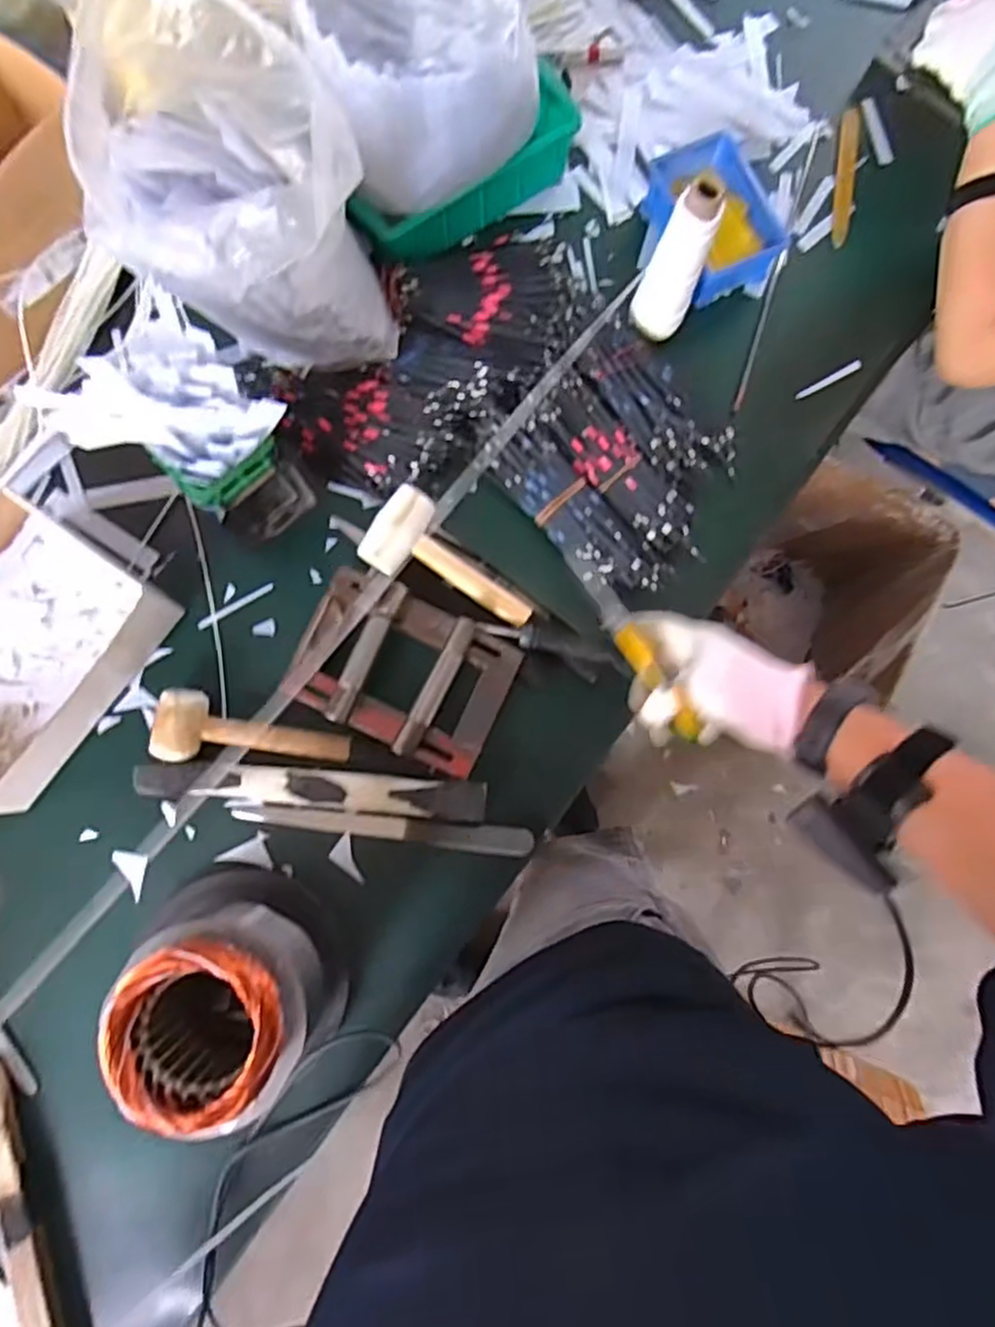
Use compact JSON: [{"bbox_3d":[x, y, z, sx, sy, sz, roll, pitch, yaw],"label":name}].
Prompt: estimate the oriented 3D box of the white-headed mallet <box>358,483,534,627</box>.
[{"bbox_3d":[-0.046,-0.090,0.682,0.175,0.051,0.090,35,82,3],"label":"white-headed mallet"}]

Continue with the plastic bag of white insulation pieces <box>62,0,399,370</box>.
[{"bbox_3d":[-0.222,-0.396,0.601,0.196,0.232,0.226,-21,84,-5],"label":"plastic bag of white insulation pieces"}]

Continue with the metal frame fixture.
[{"bbox_3d":[-0.091,0.006,0.668,0.201,0.048,0.136,26,82,2],"label":"metal frame fixture"}]

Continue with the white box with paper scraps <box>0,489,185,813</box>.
[{"bbox_3d":[-0.453,-0.015,0.648,0.211,0.066,0.243,32,82,3],"label":"white box with paper scraps"}]

